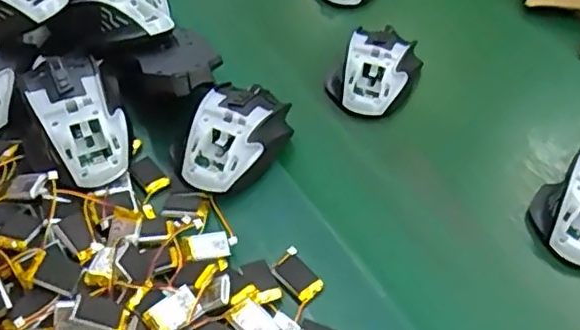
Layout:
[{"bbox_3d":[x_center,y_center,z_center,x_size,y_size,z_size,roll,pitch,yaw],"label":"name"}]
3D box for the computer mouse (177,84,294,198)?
[{"bbox_3d":[-0.044,-0.025,0.478,0.070,0.037,0.108,22,50,18],"label":"computer mouse"}]

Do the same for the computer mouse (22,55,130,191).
[{"bbox_3d":[-0.162,-0.045,0.454,0.069,0.041,0.130,-18,50,-18],"label":"computer mouse"}]

